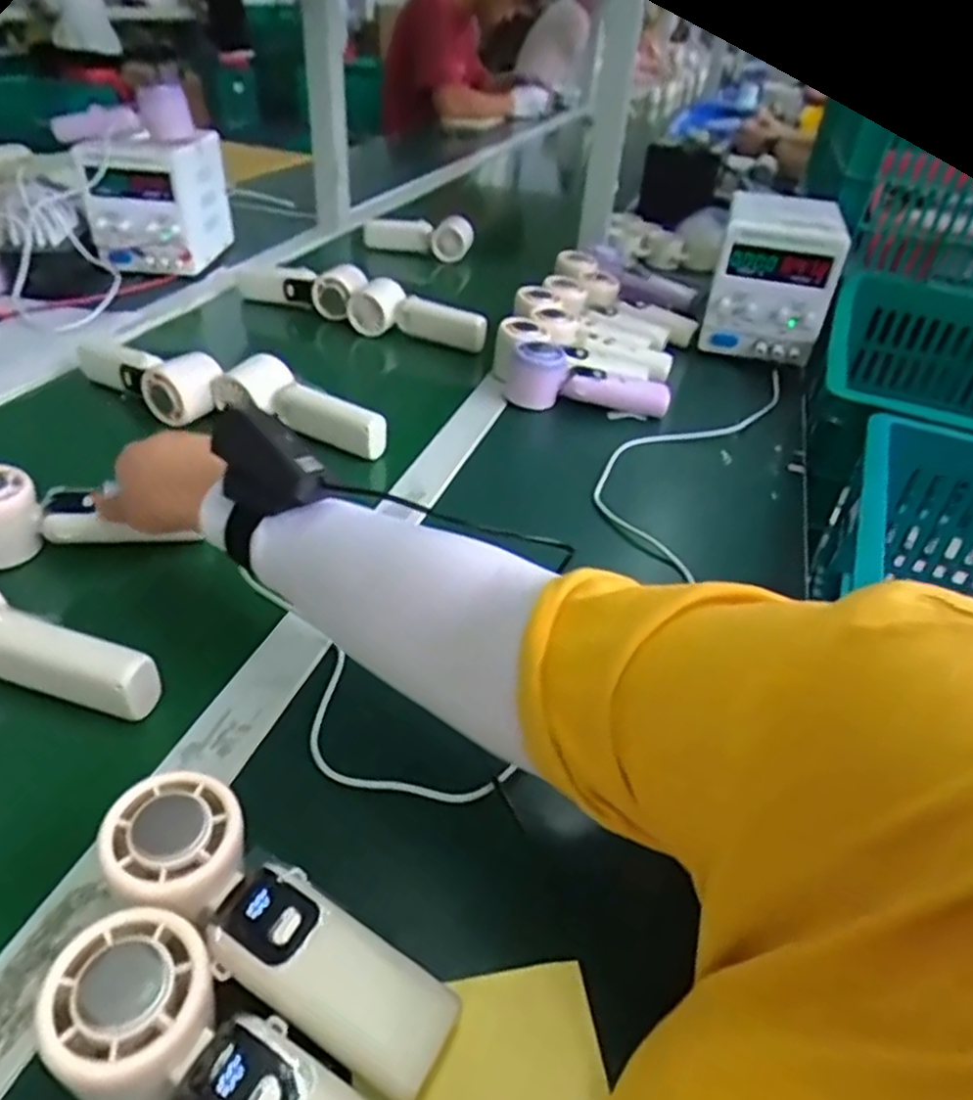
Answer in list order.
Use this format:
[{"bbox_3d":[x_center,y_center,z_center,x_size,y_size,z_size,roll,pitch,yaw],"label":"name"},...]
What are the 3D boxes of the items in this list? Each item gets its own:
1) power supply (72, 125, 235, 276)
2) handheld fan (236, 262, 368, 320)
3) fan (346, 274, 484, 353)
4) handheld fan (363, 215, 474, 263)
[{"bbox_3d":[-0.459,-0.498,1.017,0.145,0.156,0.168,4,39,-3],"label":"power supply"},{"bbox_3d":[-0.238,-0.353,0.960,0.180,0.049,0.064,23,42,19],"label":"handheld fan"},{"bbox_3d":[-0.087,-0.280,0.879,0.182,0.052,0.044,26,43,23],"label":"fan"},{"bbox_3d":[-0.114,-0.520,1.190,0.180,0.073,0.042,10,39,5],"label":"handheld fan"}]

